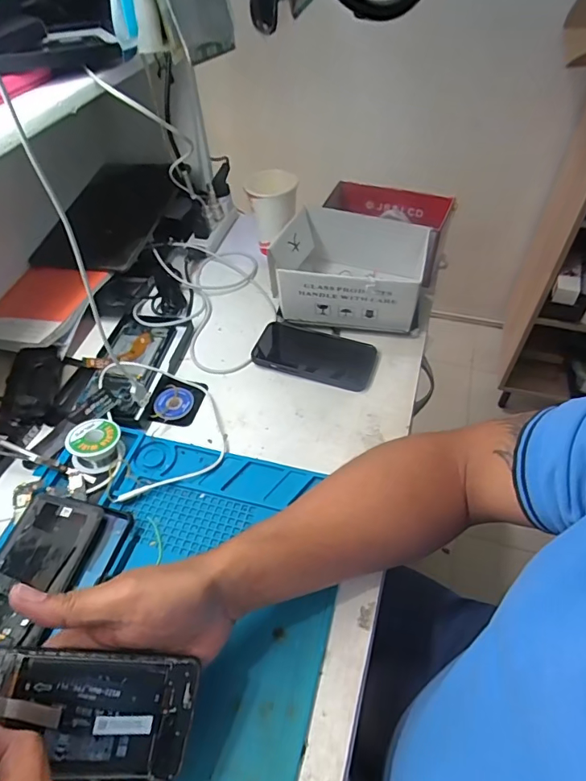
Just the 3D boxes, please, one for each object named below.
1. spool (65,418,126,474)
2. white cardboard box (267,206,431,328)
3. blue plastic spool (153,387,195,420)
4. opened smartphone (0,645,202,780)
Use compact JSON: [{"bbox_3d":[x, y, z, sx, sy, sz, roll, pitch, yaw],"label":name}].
[{"bbox_3d":[-0.210,0.058,0.495,0.051,0.026,0.055,-1,49,2],"label":"spool"},{"bbox_3d":[0.073,-0.156,0.615,0.193,0.112,0.129,10,51,11],"label":"white cardboard box"},{"bbox_3d":[-0.141,0.014,0.550,0.045,0.006,0.044,-1,49,2],"label":"blue plastic spool"},{"bbox_3d":[-0.136,0.206,0.295,0.142,0.004,0.072,15,75,-16],"label":"opened smartphone"}]

